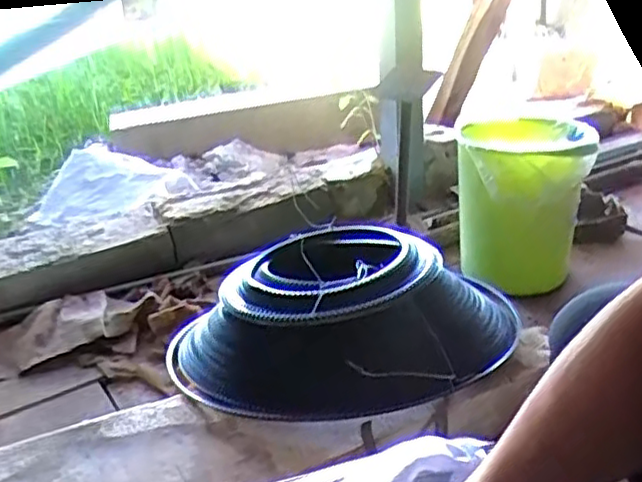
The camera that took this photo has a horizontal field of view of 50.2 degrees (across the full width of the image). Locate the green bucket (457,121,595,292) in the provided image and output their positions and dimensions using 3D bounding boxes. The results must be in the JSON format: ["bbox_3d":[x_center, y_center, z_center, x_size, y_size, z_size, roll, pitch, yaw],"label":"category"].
[{"bbox_3d":[0.395,-0.068,1.334,0.243,0.272,0.245,1,25,11],"label":"green bucket"}]

